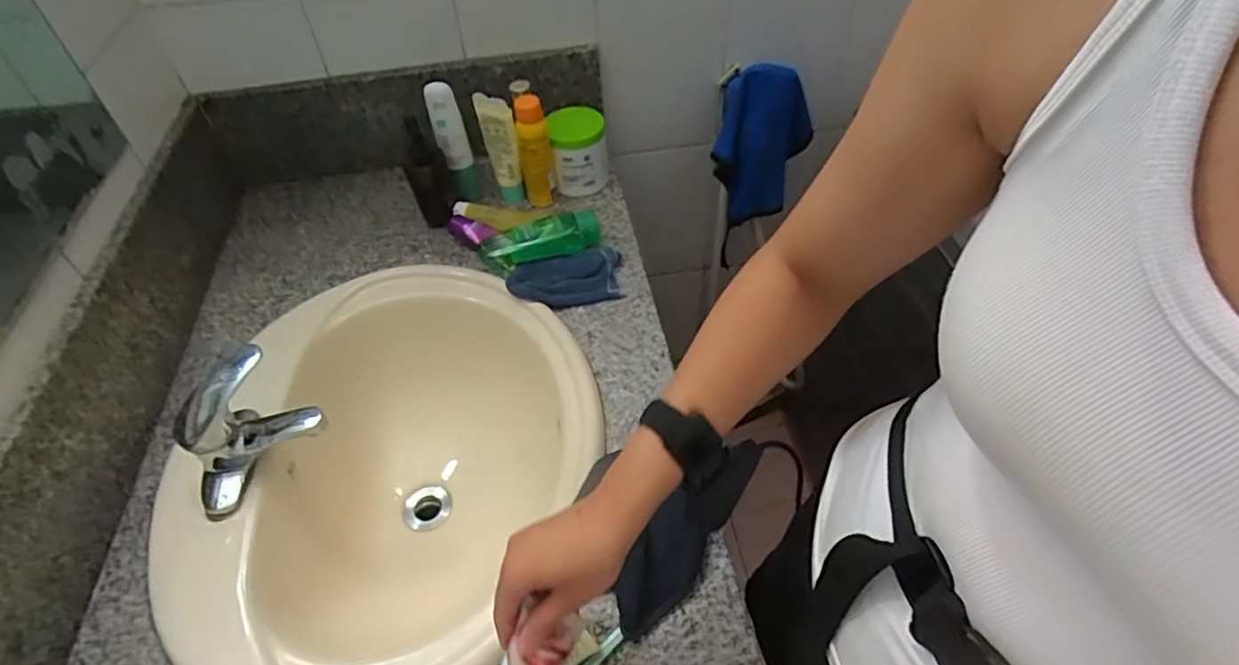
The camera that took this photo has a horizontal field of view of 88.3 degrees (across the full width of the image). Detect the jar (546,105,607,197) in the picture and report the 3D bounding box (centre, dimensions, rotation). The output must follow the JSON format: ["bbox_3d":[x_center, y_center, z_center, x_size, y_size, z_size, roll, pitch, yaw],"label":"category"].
[{"bbox_3d":[-0.060,-0.272,0.947,0.078,0.114,0.077,0,49,0],"label":"jar"}]

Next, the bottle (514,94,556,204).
[{"bbox_3d":[-0.119,-0.256,0.913,0.047,0.156,0.042,-8,50,-6],"label":"bottle"}]

